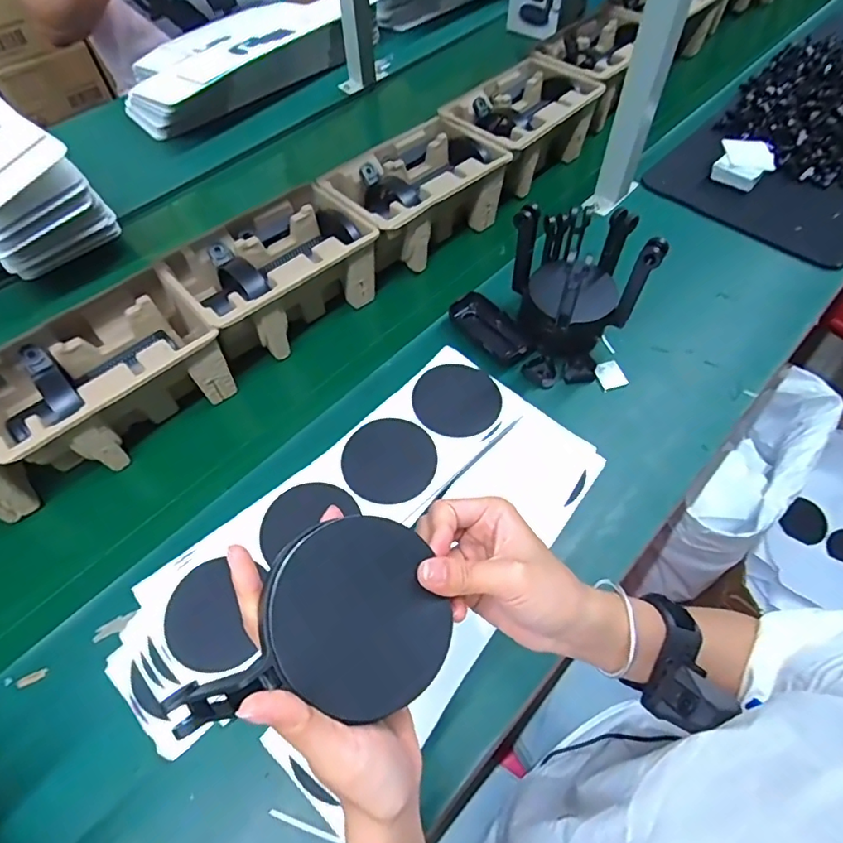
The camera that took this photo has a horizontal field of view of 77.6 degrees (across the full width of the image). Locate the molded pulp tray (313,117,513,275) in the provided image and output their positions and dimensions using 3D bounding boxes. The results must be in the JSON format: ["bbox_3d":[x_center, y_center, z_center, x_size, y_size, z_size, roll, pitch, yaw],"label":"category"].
[{"bbox_3d":[-0.007,-0.302,0.709,0.225,0.094,0.143,-37,65,-20],"label":"molded pulp tray"}]

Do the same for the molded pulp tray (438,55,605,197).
[{"bbox_3d":[0.146,-0.441,0.791,0.150,0.097,0.234,37,66,21],"label":"molded pulp tray"}]

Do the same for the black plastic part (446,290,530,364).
[{"bbox_3d":[0.082,-0.115,0.635,0.050,0.018,0.120,-34,64,-18],"label":"black plastic part"}]

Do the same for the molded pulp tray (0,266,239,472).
[{"bbox_3d":[-0.334,-0.043,0.565,0.224,0.099,0.136,-39,65,-20],"label":"molded pulp tray"}]

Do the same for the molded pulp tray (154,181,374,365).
[{"bbox_3d":[-0.173,-0.175,0.635,0.216,0.101,0.134,-40,66,-21],"label":"molded pulp tray"}]

